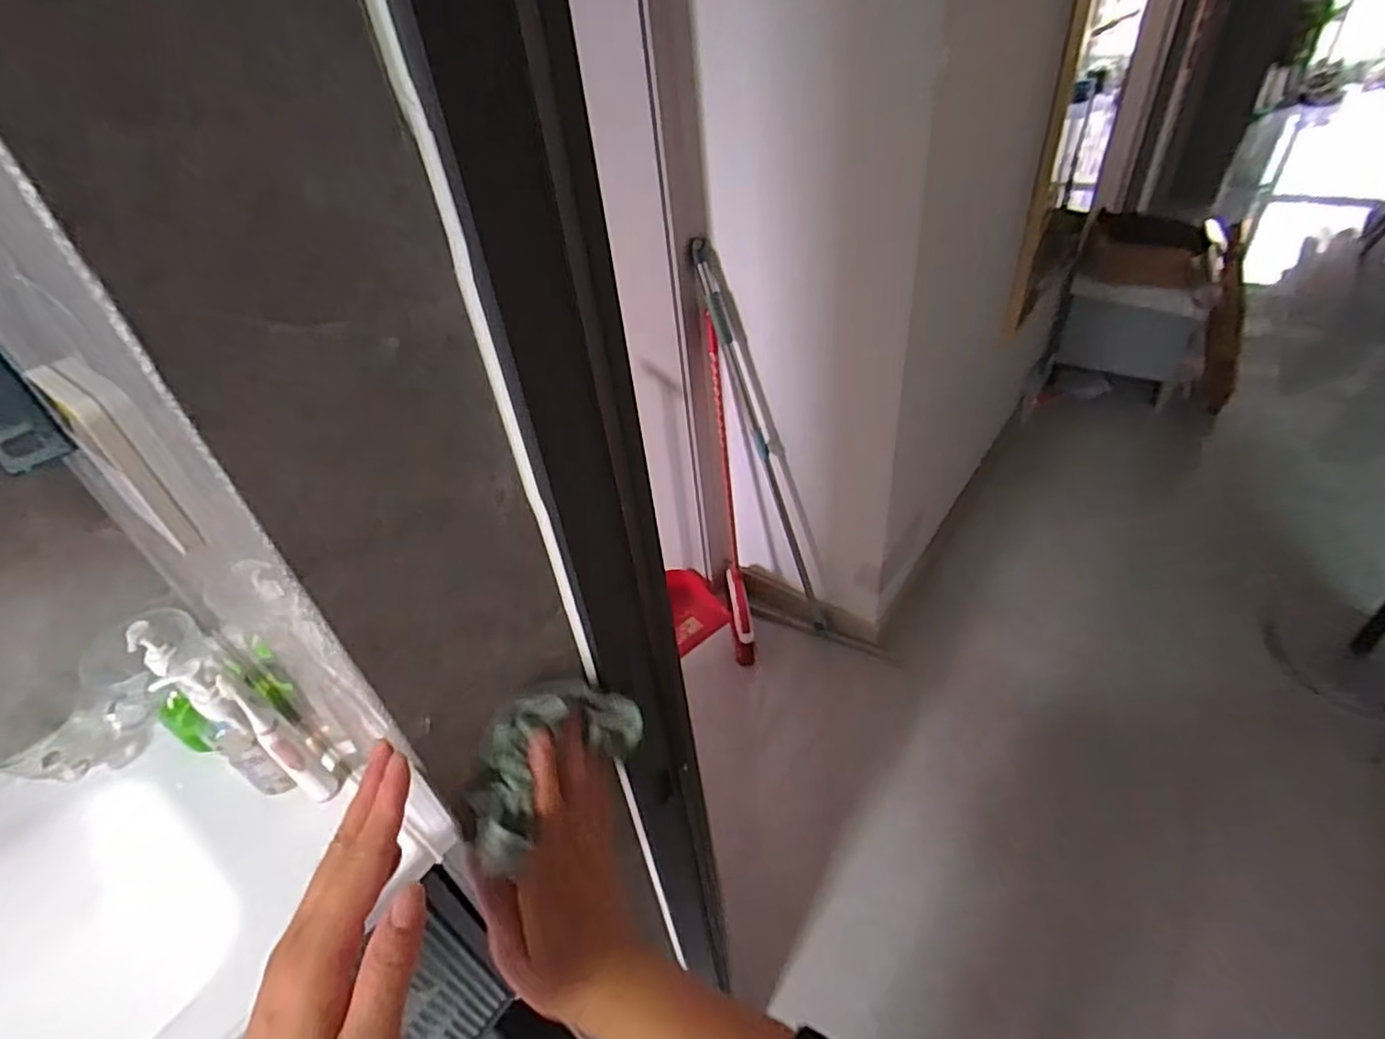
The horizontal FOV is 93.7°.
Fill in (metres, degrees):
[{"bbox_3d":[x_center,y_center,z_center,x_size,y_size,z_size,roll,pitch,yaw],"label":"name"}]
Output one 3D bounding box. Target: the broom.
[{"bbox_3d":[0.100,-0.026,1.596,0.052,0.853,0.280,-6,39,2],"label":"broom"}]

